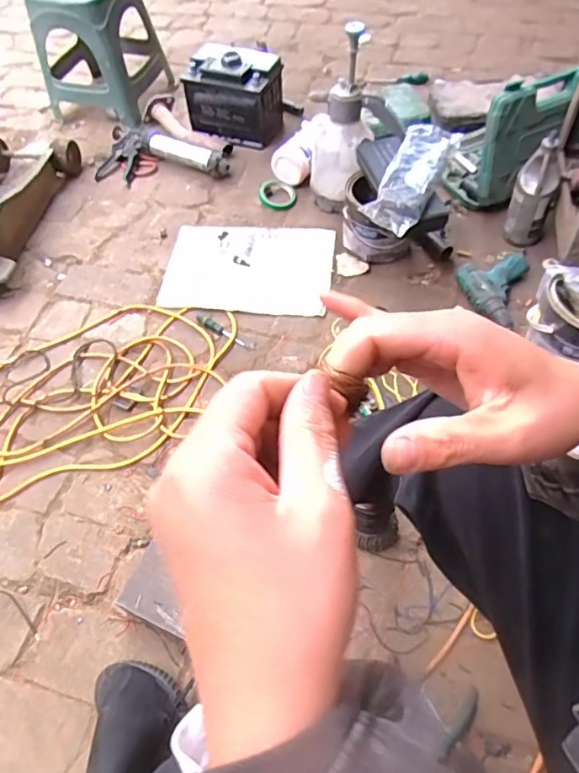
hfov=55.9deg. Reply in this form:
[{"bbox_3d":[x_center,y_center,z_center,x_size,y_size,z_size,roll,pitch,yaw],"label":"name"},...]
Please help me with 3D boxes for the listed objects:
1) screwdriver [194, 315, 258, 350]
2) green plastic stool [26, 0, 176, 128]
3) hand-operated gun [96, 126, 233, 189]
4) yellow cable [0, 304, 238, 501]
[{"bbox_3d":[-0.132,-0.111,1.127,0.142,0.016,0.023,25,60,18],"label":"screwdriver"},{"bbox_3d":[-0.507,-0.906,1.427,0.293,0.285,0.269,14,57,12],"label":"green plastic stool"},{"bbox_3d":[-0.317,-0.577,1.374,0.337,0.061,0.154,11,59,9],"label":"hand-operated gun"},{"bbox_3d":[-0.369,0.008,1.057,0.573,0.021,0.330,-28,59,-16],"label":"yellow cable"}]

